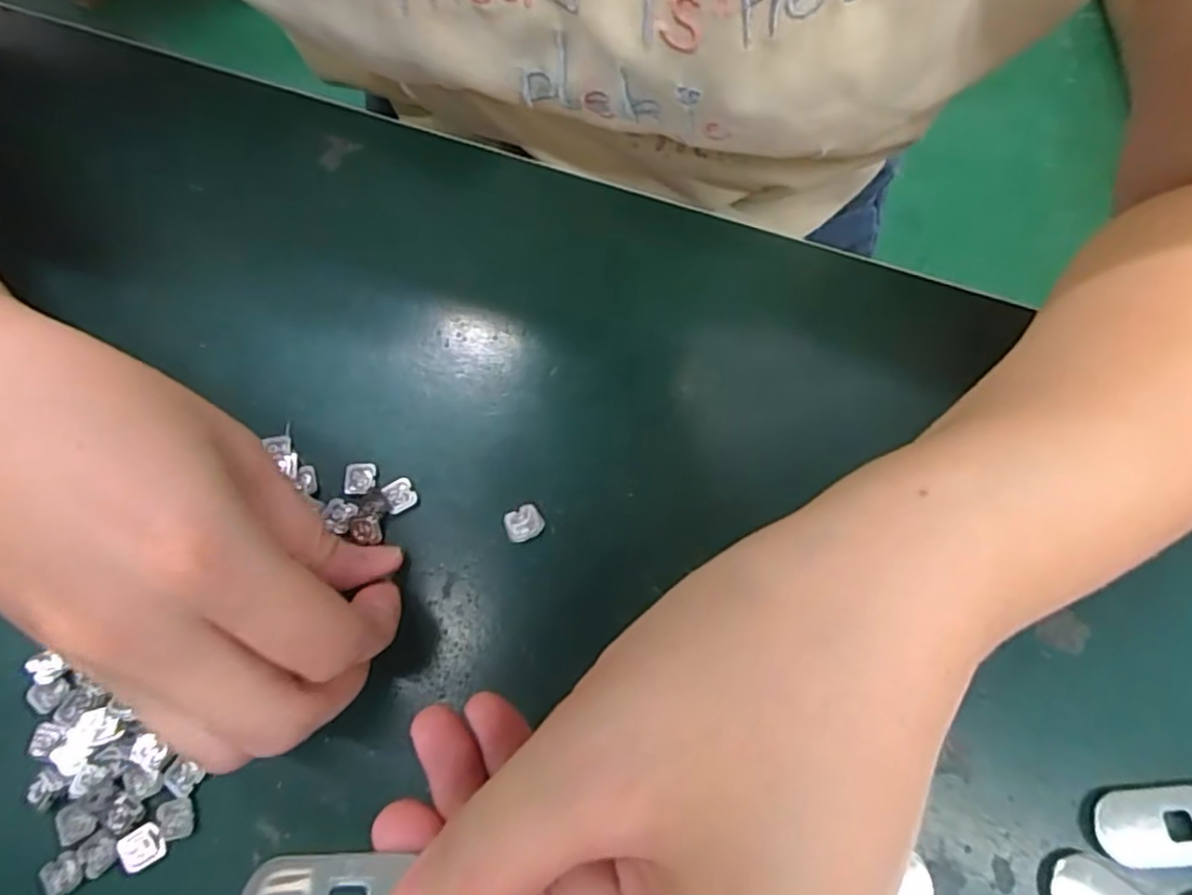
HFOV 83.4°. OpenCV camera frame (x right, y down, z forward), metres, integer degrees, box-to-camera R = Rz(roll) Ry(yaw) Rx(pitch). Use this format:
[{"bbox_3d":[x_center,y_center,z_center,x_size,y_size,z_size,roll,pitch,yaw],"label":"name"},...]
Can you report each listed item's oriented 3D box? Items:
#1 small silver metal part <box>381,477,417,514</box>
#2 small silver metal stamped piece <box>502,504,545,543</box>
[{"bbox_3d":[-0.064,0.015,0.216,0.009,0.004,0.010,-31,76,-7],"label":"small silver metal part"},{"bbox_3d":[-0.023,0.024,0.214,0.012,0.004,0.010,-28,75,-7],"label":"small silver metal stamped piece"}]

